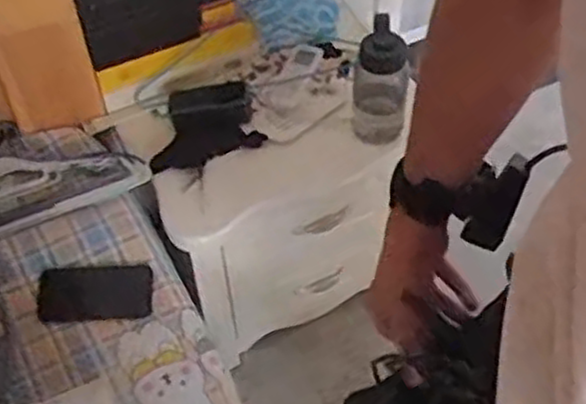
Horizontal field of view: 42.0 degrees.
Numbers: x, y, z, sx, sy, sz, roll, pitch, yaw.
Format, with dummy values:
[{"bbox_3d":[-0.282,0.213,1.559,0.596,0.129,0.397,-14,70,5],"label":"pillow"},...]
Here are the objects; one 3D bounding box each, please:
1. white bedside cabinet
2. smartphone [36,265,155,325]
[{"bbox_3d":[-0.039,0.017,1.401,0.398,0.430,0.282,-23,53,-14],"label":"white bedside cabinet"},{"bbox_3d":[-0.283,0.133,1.095,0.160,0.005,0.088,-2,55,-6],"label":"smartphone"}]

